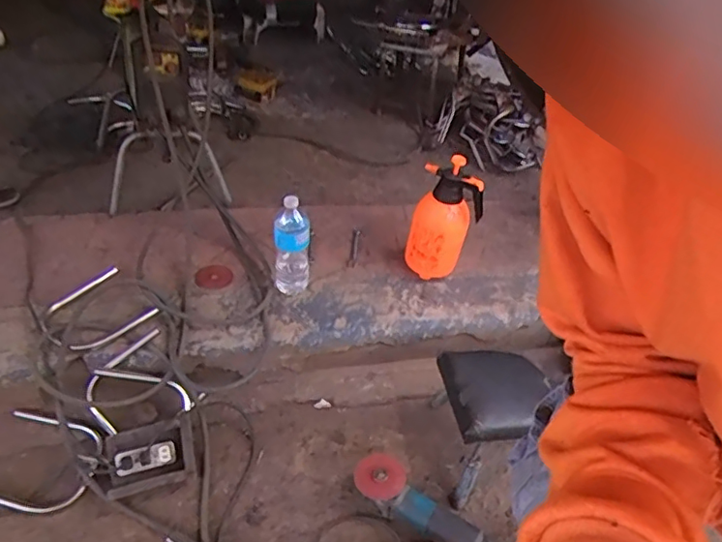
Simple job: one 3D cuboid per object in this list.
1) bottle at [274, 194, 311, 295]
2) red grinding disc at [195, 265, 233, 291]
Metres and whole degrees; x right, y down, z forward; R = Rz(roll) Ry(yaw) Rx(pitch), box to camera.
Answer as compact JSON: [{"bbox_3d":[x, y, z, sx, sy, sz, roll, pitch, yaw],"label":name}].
[{"bbox_3d":[-0.153,-0.057,1.251,0.075,0.247,0.061,-1,42,-10],"label":"bottle"},{"bbox_3d":[-0.347,0.016,1.330,0.083,0.007,0.082,5,42,-4],"label":"red grinding disc"}]

